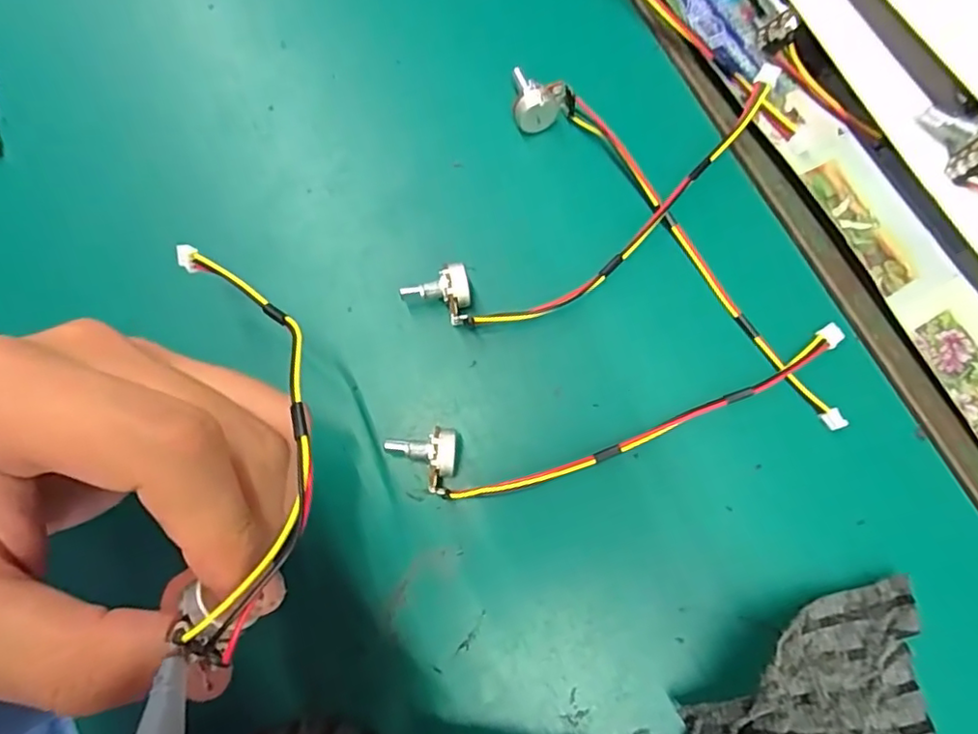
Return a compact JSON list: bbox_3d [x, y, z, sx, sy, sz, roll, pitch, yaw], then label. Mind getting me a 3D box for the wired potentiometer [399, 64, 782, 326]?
[{"bbox_3d":[0.046,-0.053,0.218,0.159,0.019,0.033,-32,80,-3],"label":"wired potentiometer"}]

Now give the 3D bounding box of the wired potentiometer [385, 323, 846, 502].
[{"bbox_3d":[0.049,0.018,0.204,0.164,0.017,0.026,-15,79,0],"label":"wired potentiometer"}]

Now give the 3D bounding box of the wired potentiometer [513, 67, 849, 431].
[{"bbox_3d":[0.070,-0.047,0.220,0.022,0.024,0.171,-42,80,-5],"label":"wired potentiometer"}]

